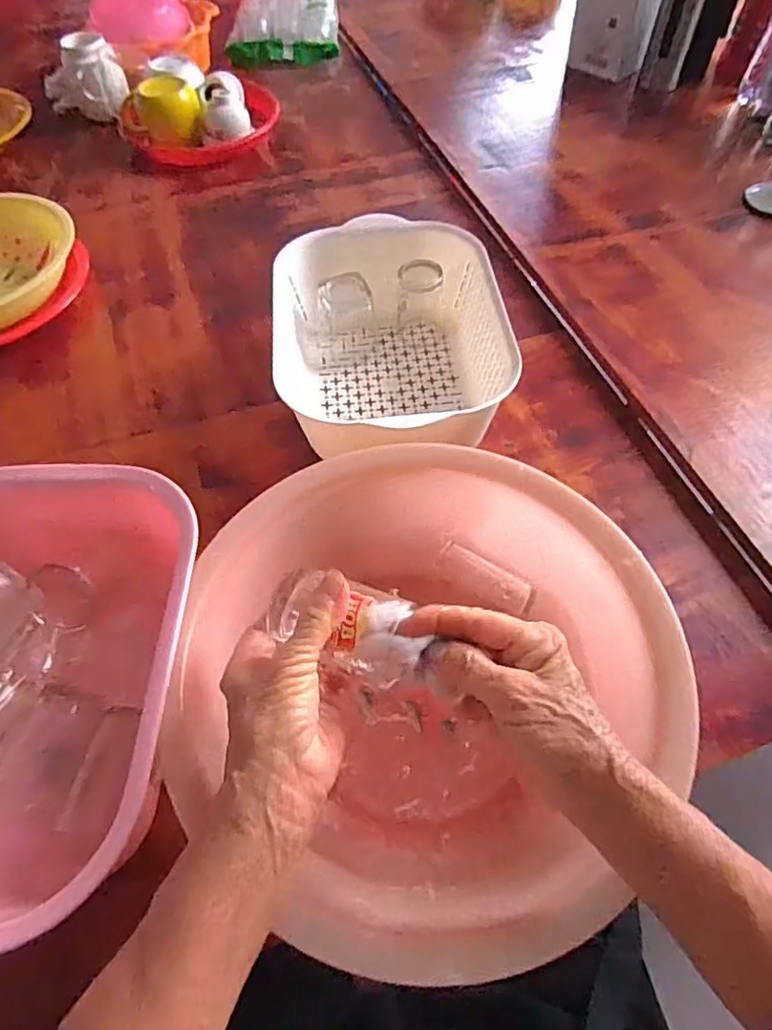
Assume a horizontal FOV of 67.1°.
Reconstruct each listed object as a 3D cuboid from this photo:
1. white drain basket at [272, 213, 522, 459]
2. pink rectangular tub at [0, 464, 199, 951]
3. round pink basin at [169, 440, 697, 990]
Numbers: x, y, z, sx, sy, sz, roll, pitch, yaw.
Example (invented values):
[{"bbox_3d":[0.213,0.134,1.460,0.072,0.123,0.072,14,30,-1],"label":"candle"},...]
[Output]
[{"bbox_3d":[0.003,-0.175,0.603,0.219,0.097,0.277,-7,58,-1],"label":"white drain basket"},{"bbox_3d":[-0.251,0.121,0.415,0.241,0.123,0.291,-4,58,1],"label":"pink rectangular tub"},{"bbox_3d":[0.026,0.108,0.421,0.299,0.115,0.314,-2,58,3],"label":"round pink basin"}]

